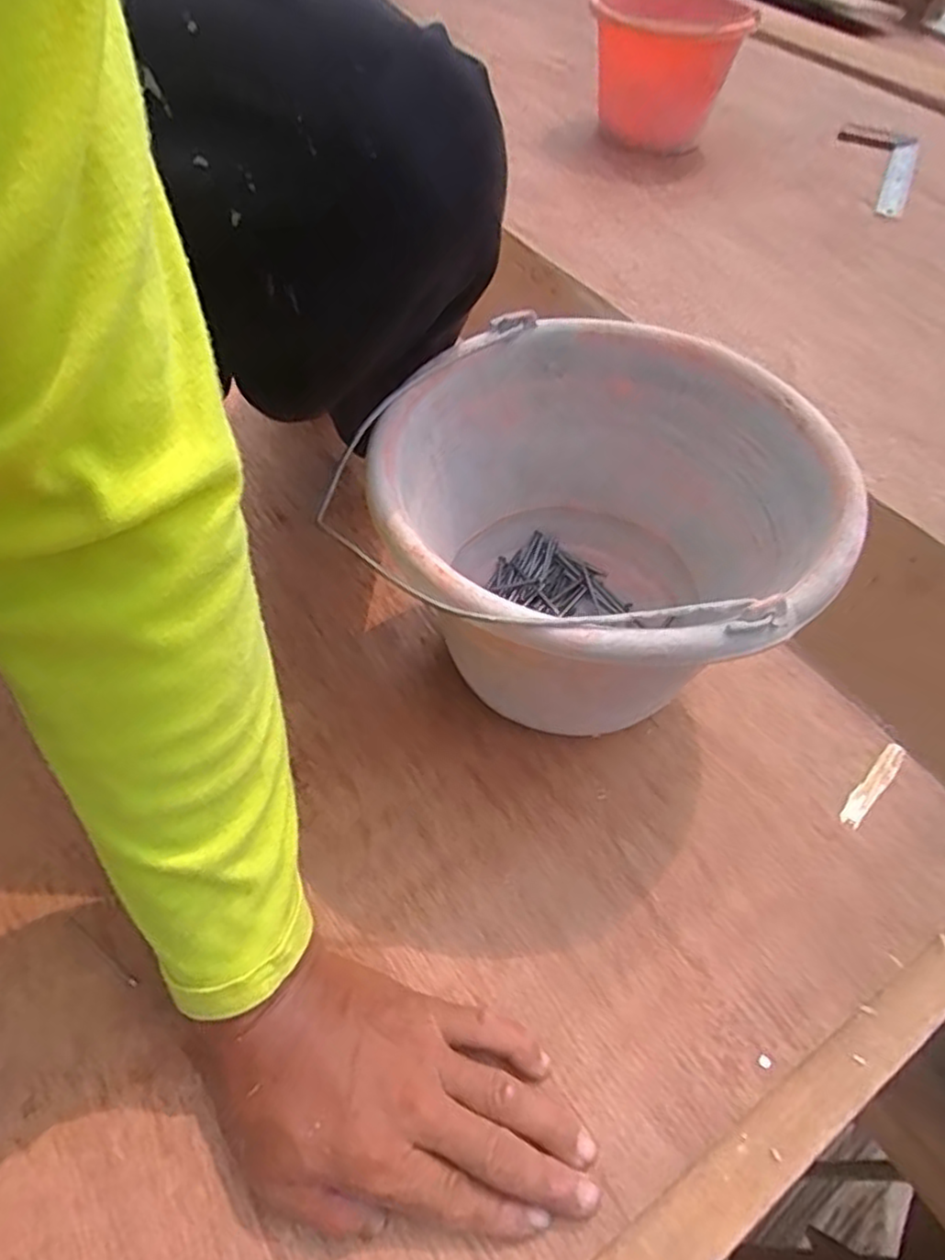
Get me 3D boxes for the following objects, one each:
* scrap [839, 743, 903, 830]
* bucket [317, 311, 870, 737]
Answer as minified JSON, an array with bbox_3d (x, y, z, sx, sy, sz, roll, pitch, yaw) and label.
[{"bbox_3d":[0.243,0.093,0.436,0.066,0.007,0.014,-37,64,-27],"label":"scrap"},{"bbox_3d":[0.067,-0.036,0.428,0.228,0.176,0.234,2,53,-3],"label":"bucket"}]

